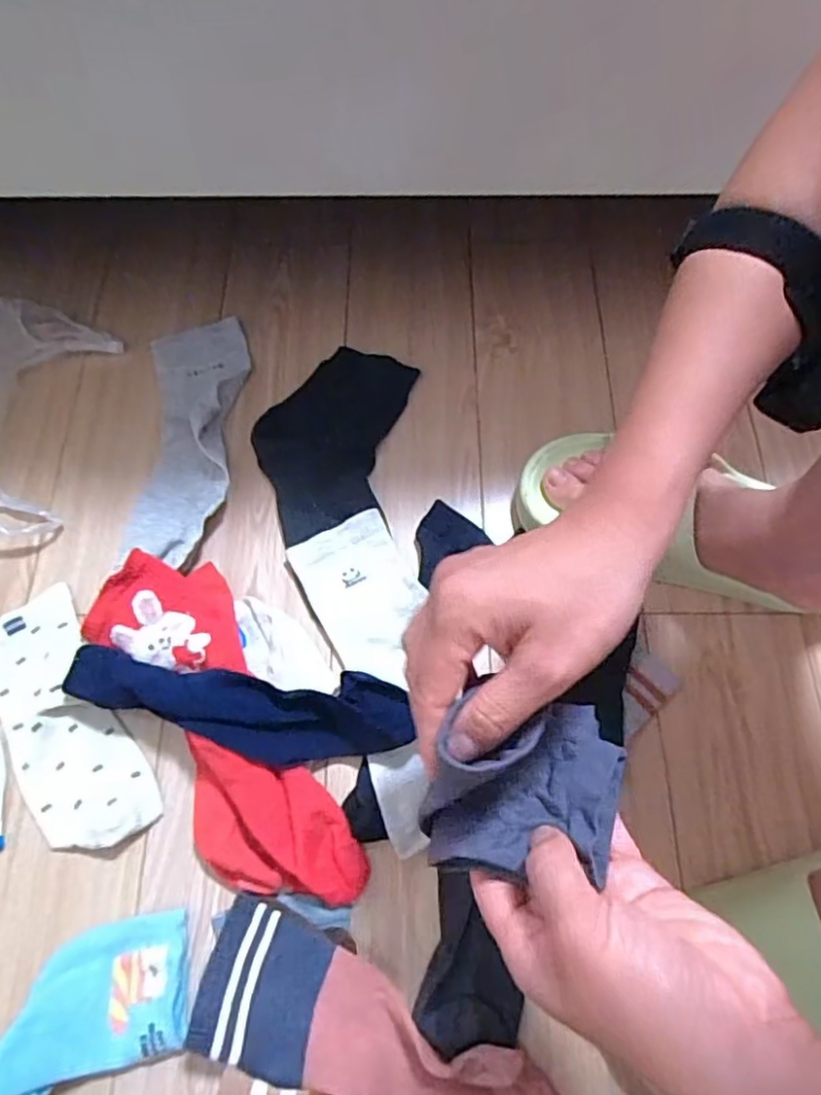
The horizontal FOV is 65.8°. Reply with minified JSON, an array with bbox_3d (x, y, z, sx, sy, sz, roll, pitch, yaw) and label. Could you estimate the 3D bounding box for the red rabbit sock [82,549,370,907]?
[{"bbox_3d":[-0.142,0.130,0.450,0.108,0.040,0.284,-29,71,-11],"label":"red rabbit sock"}]

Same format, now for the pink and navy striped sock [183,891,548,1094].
[{"bbox_3d":[-0.001,0.320,0.381,0.283,0.035,0.085,29,71,11],"label":"pink and navy striped sock"}]

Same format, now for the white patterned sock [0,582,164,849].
[{"bbox_3d":[-0.260,0.126,0.465,0.081,0.019,0.199,-30,72,-12],"label":"white patterned sock"}]

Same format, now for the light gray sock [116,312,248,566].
[{"bbox_3d":[-0.195,-0.103,0.555,0.088,0.023,0.246,-1,68,-1],"label":"light gray sock"}]

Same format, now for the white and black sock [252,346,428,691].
[{"bbox_3d":[-0.063,-0.041,0.530,0.130,0.021,0.294,-1,68,-1],"label":"white and black sock"}]

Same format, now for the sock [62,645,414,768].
[{"bbox_3d":[-0.123,0.114,0.449,0.241,0.055,0.067,4,68,1],"label":"sock"}]

